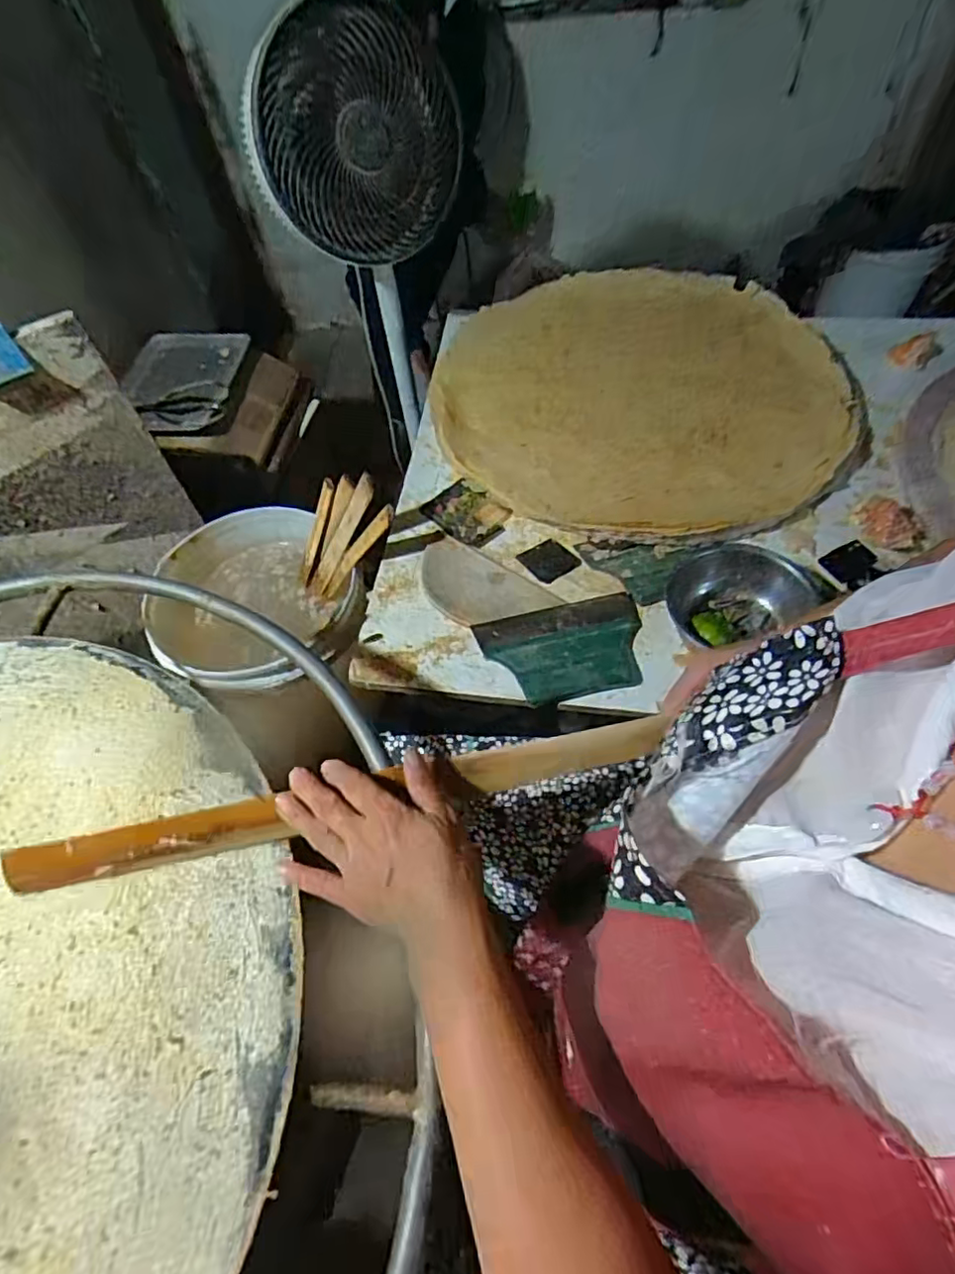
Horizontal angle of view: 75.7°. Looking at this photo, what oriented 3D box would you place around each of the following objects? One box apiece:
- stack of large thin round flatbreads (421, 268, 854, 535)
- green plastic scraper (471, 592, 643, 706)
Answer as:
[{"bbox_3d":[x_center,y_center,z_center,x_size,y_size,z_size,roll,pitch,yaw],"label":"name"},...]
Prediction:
[{"bbox_3d":[0.243,-0.379,0.943,0.608,0.037,0.566,4,58,7],"label":"stack of large thin round flatbreads"},{"bbox_3d":[0.107,0.011,0.726,0.194,0.023,0.129,-15,58,-5],"label":"green plastic scraper"}]

